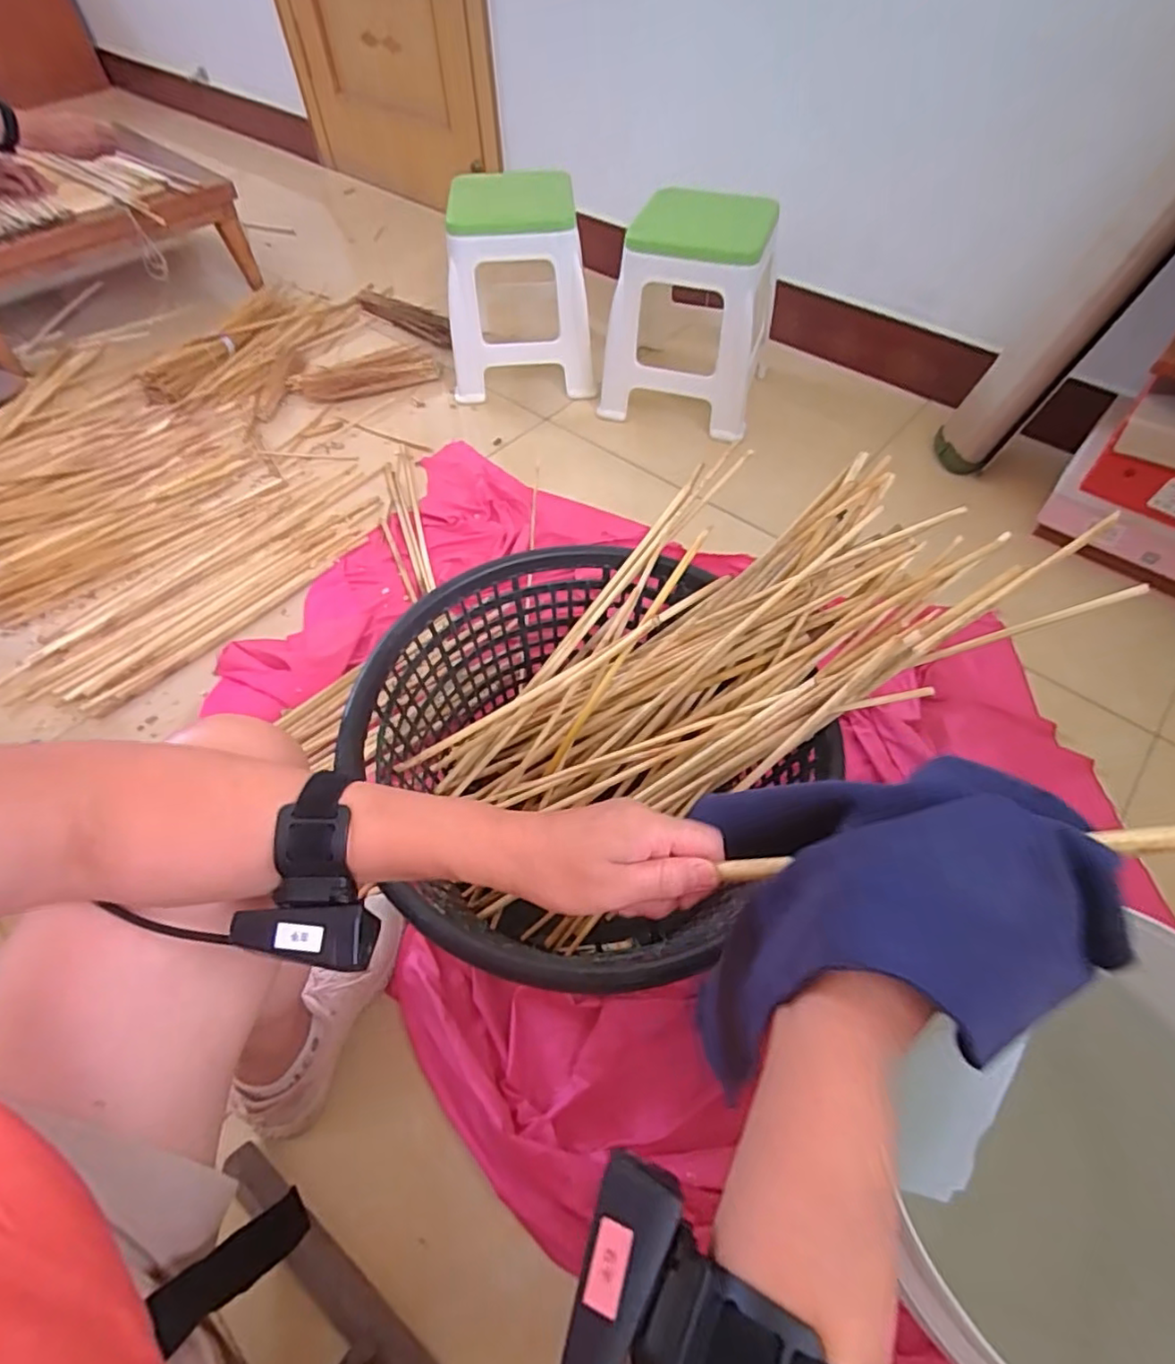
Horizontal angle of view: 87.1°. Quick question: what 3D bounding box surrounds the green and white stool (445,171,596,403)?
[{"bbox_3d":[-0.148,-0.791,1.254,0.292,0.339,0.220,-3,57,-2],"label":"green and white stool"}]

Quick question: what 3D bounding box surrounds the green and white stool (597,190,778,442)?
[{"bbox_3d":[0.197,-0.715,1.190,0.303,0.355,0.256,13,58,9],"label":"green and white stool"}]

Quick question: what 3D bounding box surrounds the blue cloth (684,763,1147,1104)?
[{"bbox_3d":[0.135,0.105,0.291,0.151,0.151,0.128,-2,57,2],"label":"blue cloth"}]

